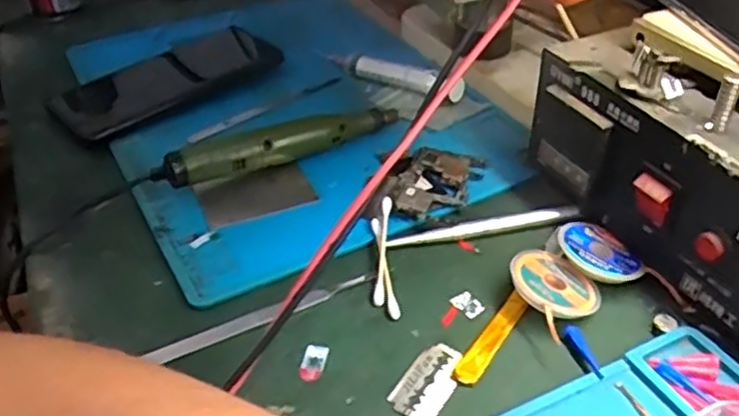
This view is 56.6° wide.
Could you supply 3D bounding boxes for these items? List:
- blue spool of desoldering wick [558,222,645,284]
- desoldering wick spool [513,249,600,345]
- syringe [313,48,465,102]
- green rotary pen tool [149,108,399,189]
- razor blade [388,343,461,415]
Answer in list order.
[{"bbox_3d":[0.119,0.022,0.355,0.041,0.013,0.044,-2,38,2],"label":"blue spool of desoldering wick"},{"bbox_3d":[0.089,0.038,0.338,0.046,0.006,0.047,12,33,-8],"label":"desoldering wick spool"},{"bbox_3d":[0.016,-0.101,0.513,0.120,0.022,0.023,22,44,29],"label":"syringe"},{"bbox_3d":[-0.056,-0.041,0.440,0.161,0.028,0.025,-21,41,-21],"label":"green rotary pen tool"},{"bbox_3d":[0.028,0.078,0.309,0.022,0.004,0.042,31,49,21],"label":"razor blade"}]

